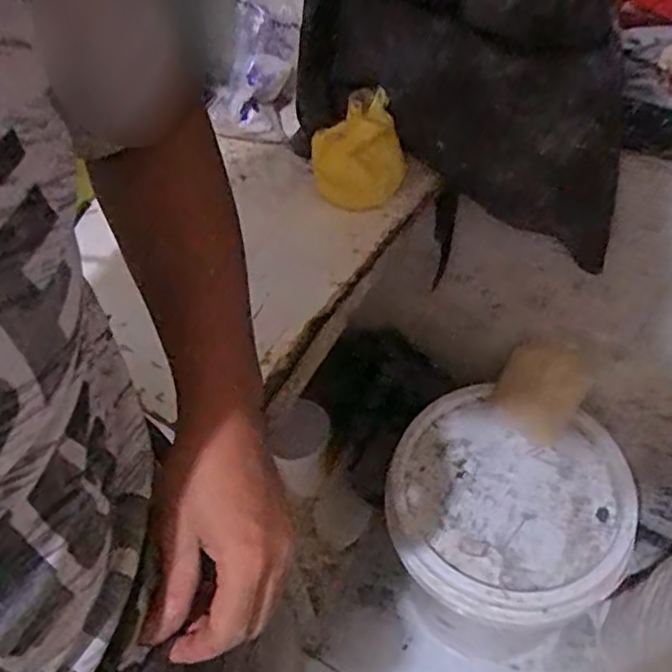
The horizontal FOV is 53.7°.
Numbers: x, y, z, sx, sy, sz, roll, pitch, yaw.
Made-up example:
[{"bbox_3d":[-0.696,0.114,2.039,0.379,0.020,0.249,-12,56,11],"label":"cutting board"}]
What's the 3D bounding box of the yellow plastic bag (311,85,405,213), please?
[{"bbox_3d":[0.023,-0.191,0.676,0.094,0.072,0.104,-2,53,5],"label":"yellow plastic bag"}]

